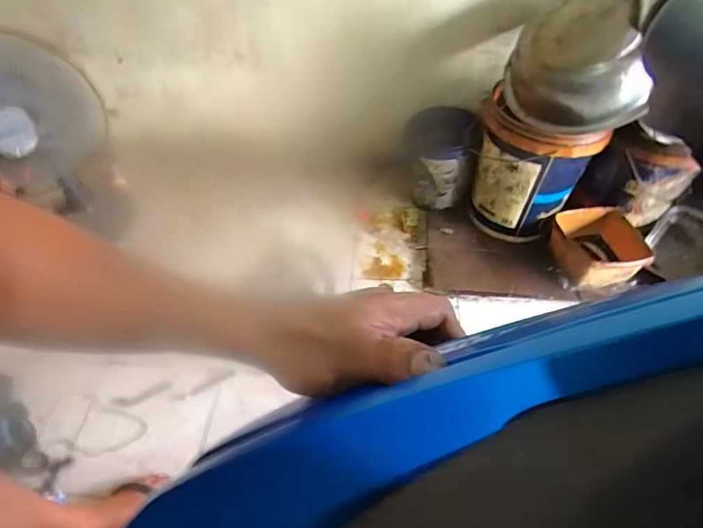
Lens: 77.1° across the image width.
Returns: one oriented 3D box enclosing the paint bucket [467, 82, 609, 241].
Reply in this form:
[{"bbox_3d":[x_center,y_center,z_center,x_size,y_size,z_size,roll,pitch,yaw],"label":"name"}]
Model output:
[{"bbox_3d":[0.495,-0.280,1.259,0.275,0.374,0.275,0,52,0],"label":"paint bucket"}]

